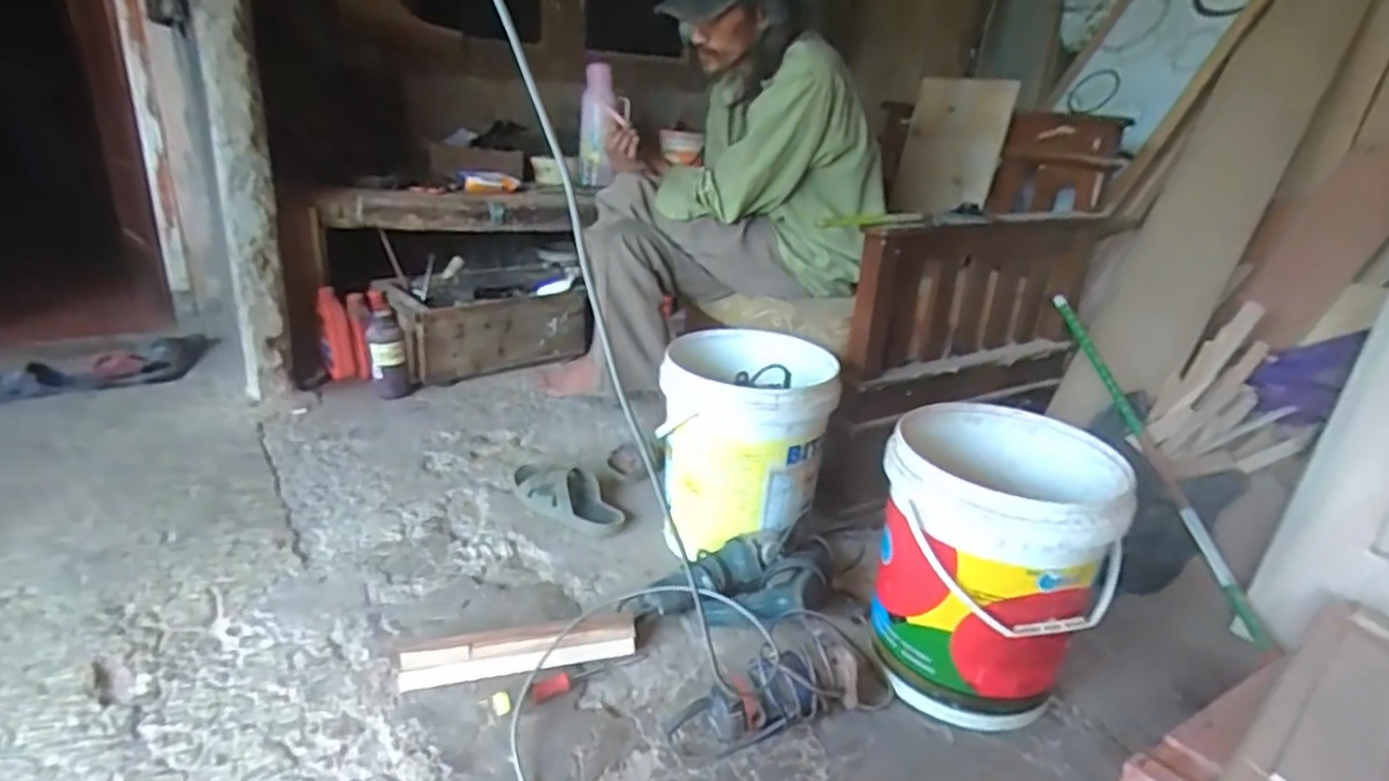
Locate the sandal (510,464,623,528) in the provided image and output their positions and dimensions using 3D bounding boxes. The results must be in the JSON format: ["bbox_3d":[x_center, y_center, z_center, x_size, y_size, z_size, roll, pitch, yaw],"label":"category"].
[{"bbox_3d":[-0.254,0.206,1.475,0.265,0.056,0.127,11,24,19],"label":"sandal"}]

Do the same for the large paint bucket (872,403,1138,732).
[{"bbox_3d":[0.427,0.242,1.091,0.303,0.341,0.303,13,25,23],"label":"large paint bucket"}]

